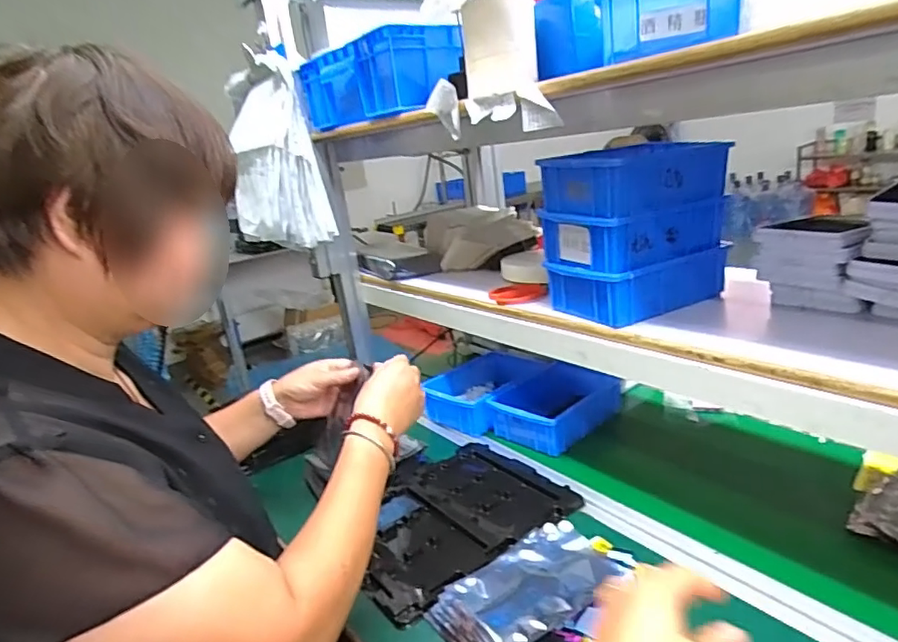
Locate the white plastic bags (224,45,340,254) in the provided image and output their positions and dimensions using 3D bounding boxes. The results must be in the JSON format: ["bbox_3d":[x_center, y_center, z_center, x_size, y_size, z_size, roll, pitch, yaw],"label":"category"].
[{"bbox_3d":[-0.289,-0.273,0.932,0.122,0.275,0.184,-16,19,-26],"label":"white plastic bags"}]

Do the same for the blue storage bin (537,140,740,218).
[{"bbox_3d":[0.215,-0.167,0.660,0.176,0.063,0.115,-16,19,-26],"label":"blue storage bin"}]

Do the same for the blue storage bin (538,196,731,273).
[{"bbox_3d":[0.220,-0.108,0.679,0.179,0.062,0.121,-16,19,-26],"label":"blue storage bin"}]

